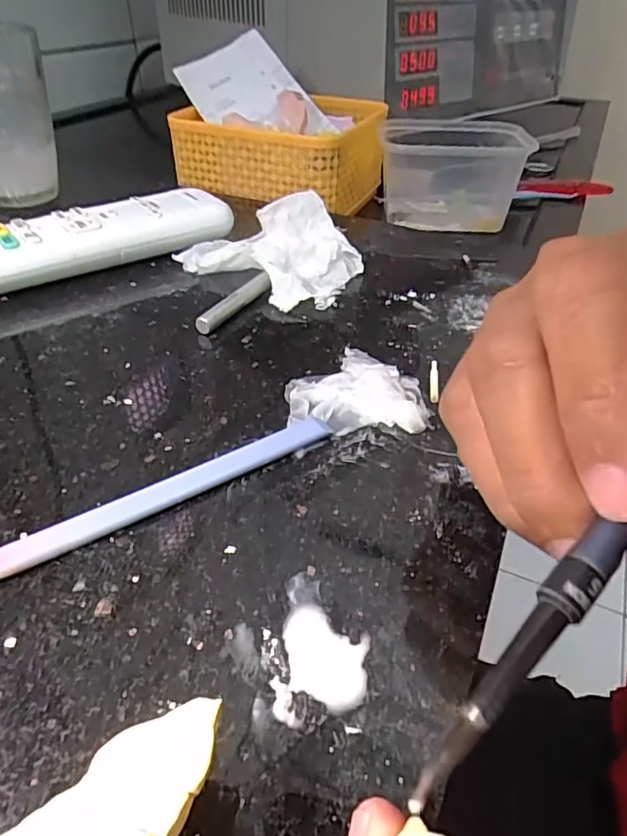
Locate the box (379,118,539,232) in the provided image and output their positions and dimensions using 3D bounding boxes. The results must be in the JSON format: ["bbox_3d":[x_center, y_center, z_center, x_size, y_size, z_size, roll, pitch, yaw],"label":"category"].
[{"bbox_3d":[0.101,-0.182,0.408,0.105,0.059,0.098,4,40,2],"label":"box"}]

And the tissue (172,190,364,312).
[{"bbox_3d":[-0.018,-0.093,0.287,0.089,0.030,0.068,28,46,27],"label":"tissue"}]

